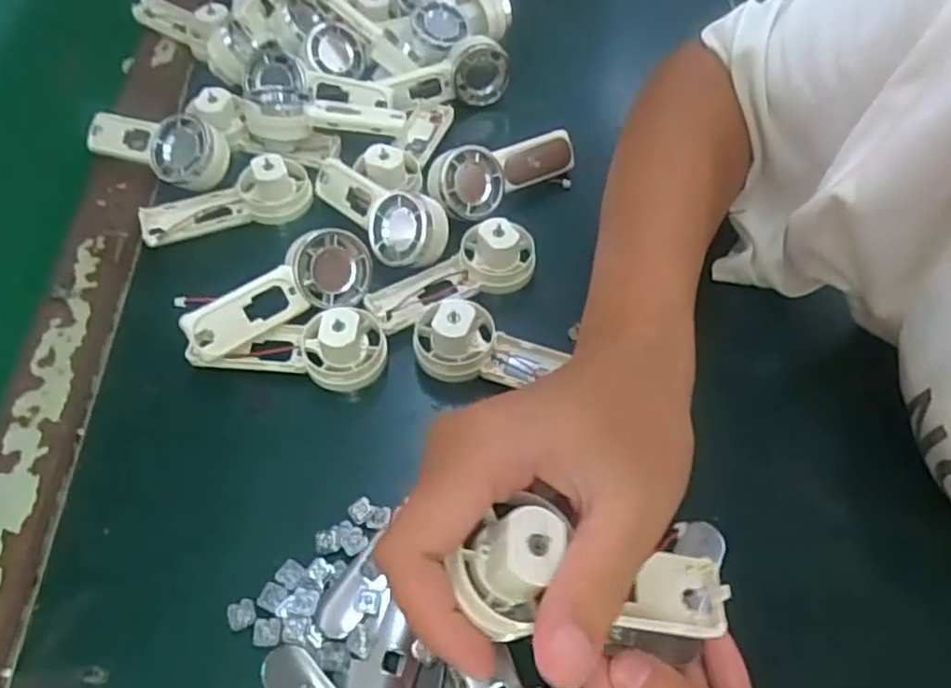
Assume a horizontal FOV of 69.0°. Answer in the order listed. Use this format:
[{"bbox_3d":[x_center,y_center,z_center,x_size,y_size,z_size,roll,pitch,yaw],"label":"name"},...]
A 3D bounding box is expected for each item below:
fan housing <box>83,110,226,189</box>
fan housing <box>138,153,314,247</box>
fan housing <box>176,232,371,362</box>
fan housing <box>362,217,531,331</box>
[{"bbox_3d":[-0.187,-0.117,0.406,0.088,0.023,0.039,18,90,21],"label":"fan housing"},{"bbox_3d":[-0.138,-0.080,0.383,0.092,0.031,0.028,-16,57,-11],"label":"fan housing"},{"bbox_3d":[-0.094,-0.025,0.338,0.092,0.032,0.033,-27,60,-18],"label":"fan housing"},{"bbox_3d":[-0.012,-0.039,0.353,0.092,0.025,0.038,-25,59,-16],"label":"fan housing"}]

